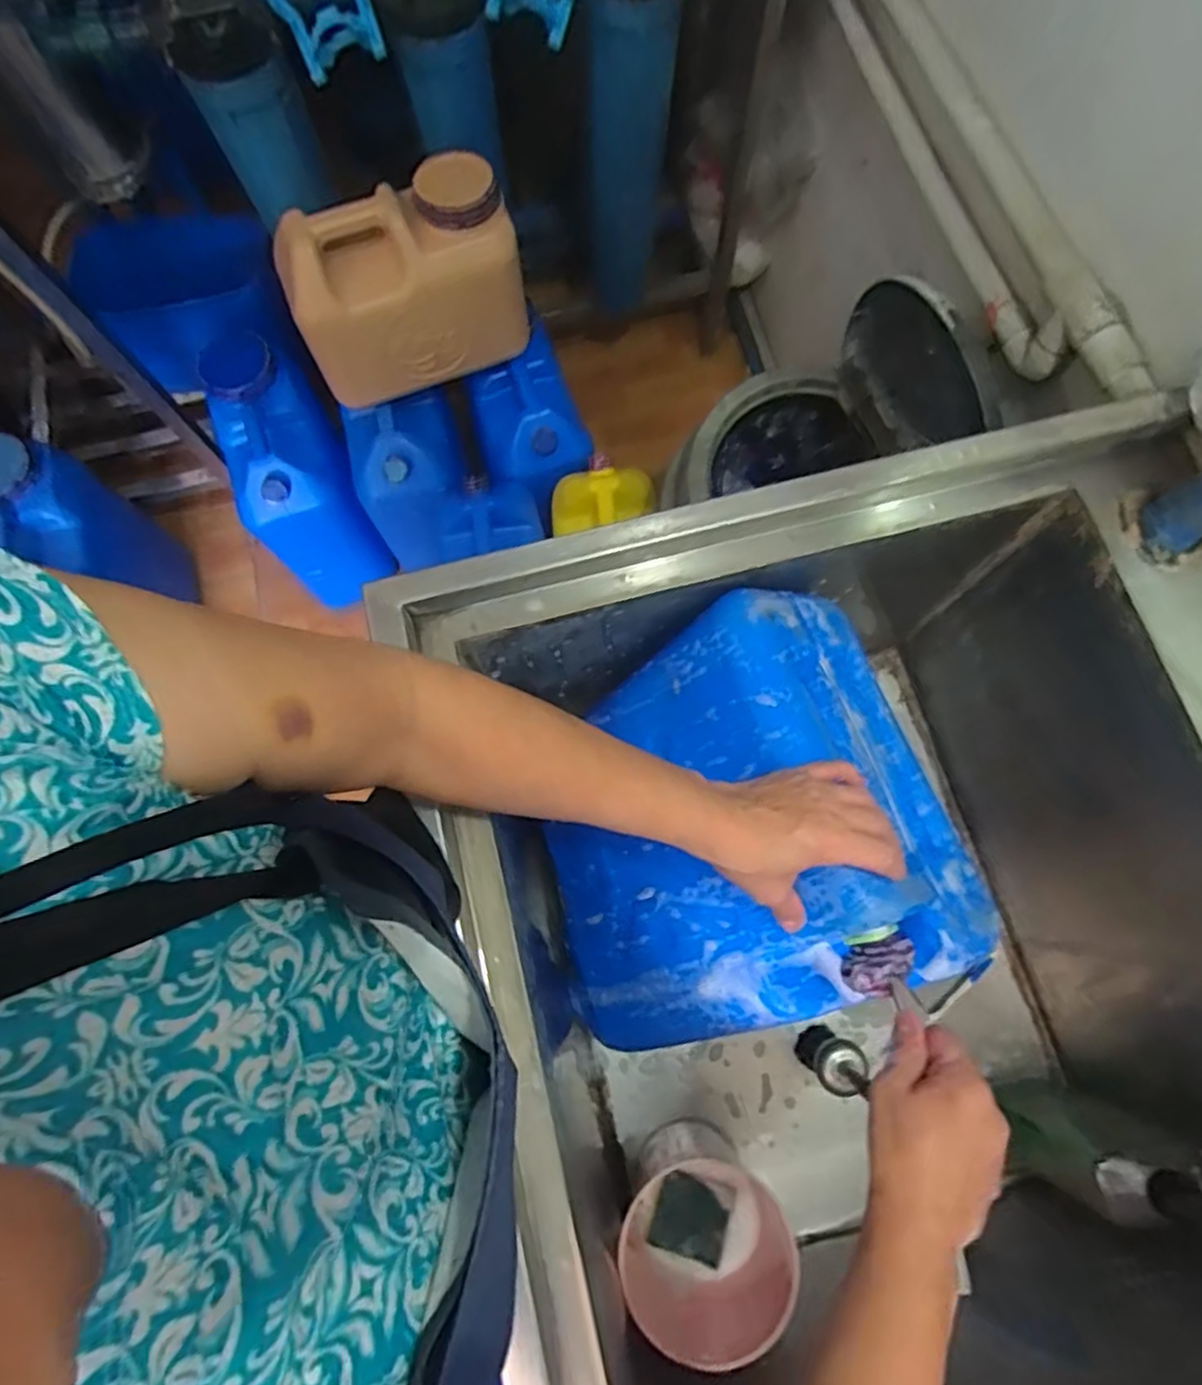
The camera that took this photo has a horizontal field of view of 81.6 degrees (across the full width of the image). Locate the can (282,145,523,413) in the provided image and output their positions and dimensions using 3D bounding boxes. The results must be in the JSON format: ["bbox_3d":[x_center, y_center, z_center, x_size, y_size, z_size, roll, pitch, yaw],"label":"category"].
[{"bbox_3d":[-0.273,-0.567,0.986,0.315,0.219,0.140,-20,74,-3],"label":"can"}]

